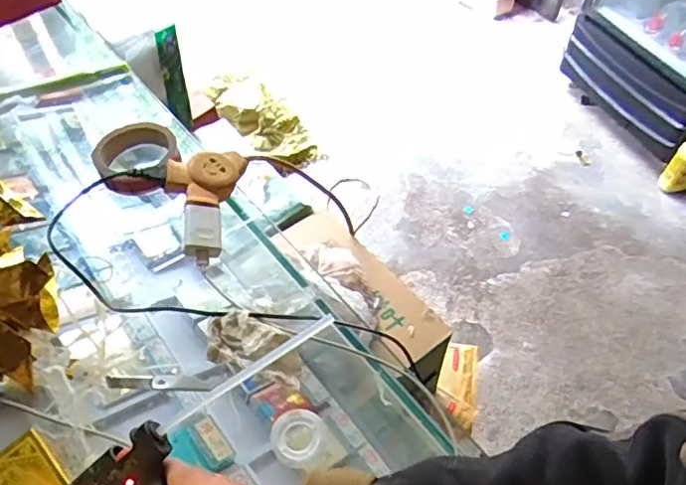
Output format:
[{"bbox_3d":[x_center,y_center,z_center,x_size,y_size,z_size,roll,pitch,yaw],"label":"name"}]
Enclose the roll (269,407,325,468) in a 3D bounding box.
[{"bbox_3d":[-0.041,0.171,0.494,0.046,0.012,0.046,0,53,0],"label":"roll"}]

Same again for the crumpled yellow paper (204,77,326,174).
[{"bbox_3d":[-0.229,-0.366,1.744,0.409,0.104,0.186,38,50,-23],"label":"crumpled yellow paper"}]

